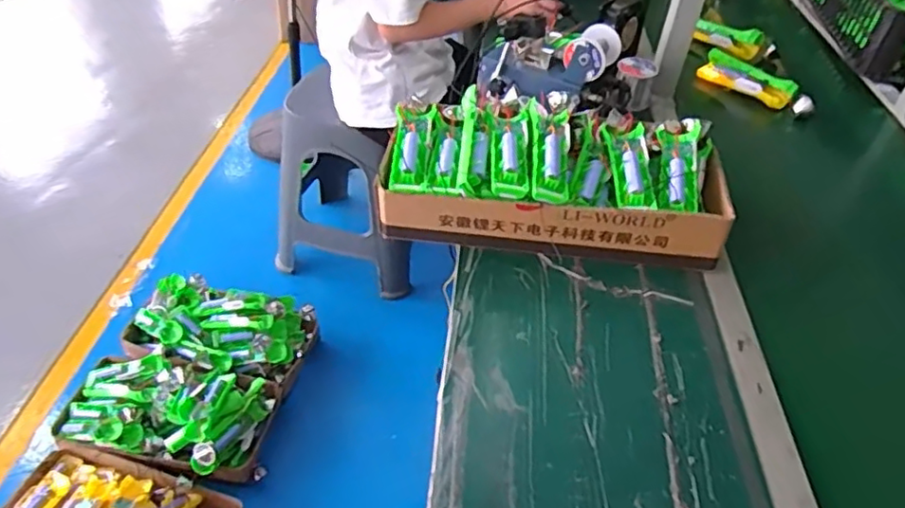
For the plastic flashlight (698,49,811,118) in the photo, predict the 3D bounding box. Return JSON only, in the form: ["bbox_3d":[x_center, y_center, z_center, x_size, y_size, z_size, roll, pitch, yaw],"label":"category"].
[{"bbox_3d":[0.548,-0.308,1.141,0.046,0.049,0.219,-28,52,-30],"label":"plastic flashlight"}]

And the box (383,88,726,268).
[{"bbox_3d":[0.127,-0.103,0.809,0.405,0.114,0.185,8,43,3],"label":"box"}]

